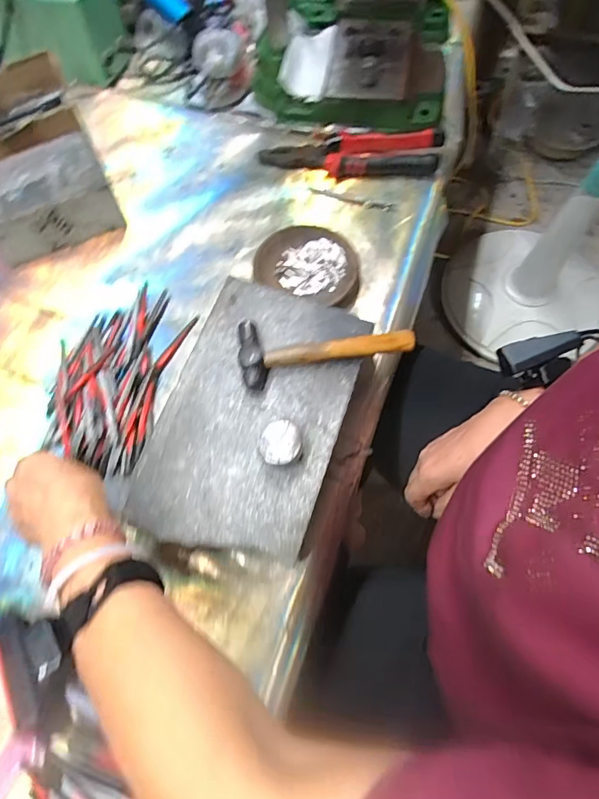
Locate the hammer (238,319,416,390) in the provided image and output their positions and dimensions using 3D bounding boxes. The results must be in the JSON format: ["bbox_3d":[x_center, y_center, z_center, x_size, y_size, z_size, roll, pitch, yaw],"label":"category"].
[{"bbox_3d":[0.023,-0.053,0.412,0.152,0.018,0.058,-12,68,-3],"label":"hammer"}]

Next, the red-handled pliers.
[{"bbox_3d":[0.064,-0.296,0.568,0.217,0.027,0.060,-2,68,2],"label":"red-handled pliers"}]

